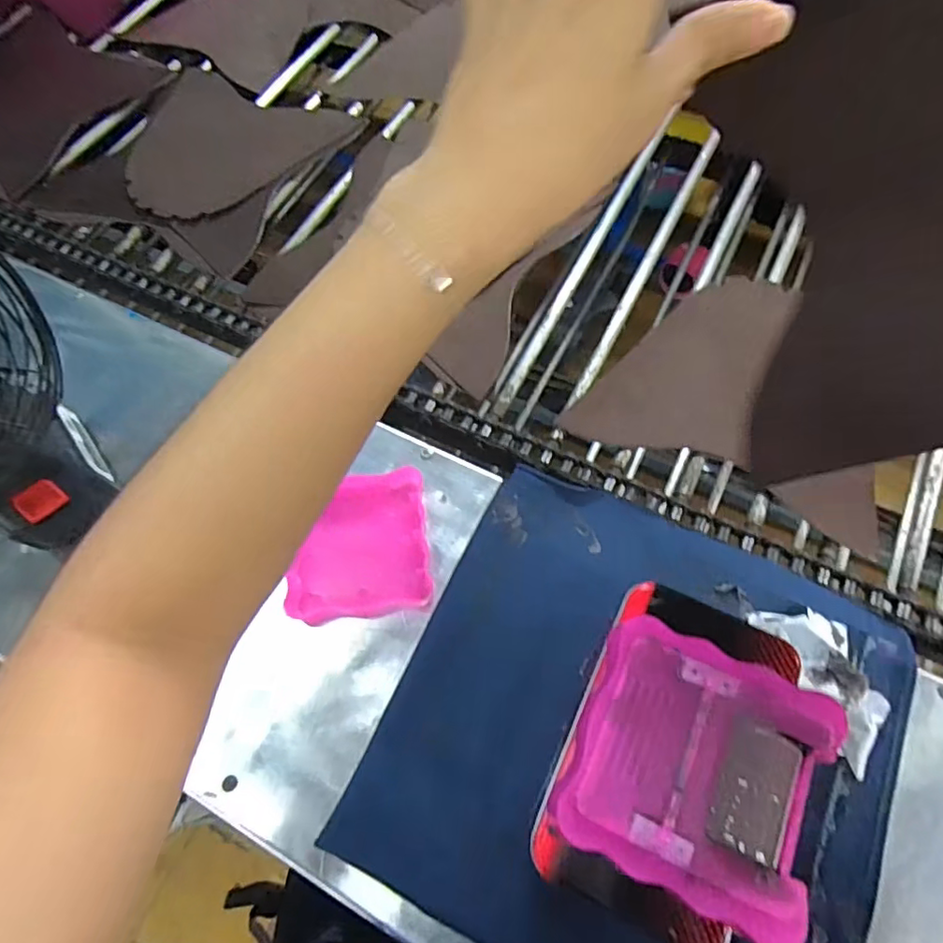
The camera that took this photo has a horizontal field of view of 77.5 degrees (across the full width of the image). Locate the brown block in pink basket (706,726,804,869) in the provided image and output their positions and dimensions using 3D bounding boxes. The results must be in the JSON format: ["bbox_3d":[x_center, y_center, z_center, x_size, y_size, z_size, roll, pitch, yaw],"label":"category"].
[{"bbox_3d":[0.127,0.142,0.261,0.031,0.005,0.052,24,69,14],"label":"brown block in pink basket"}]

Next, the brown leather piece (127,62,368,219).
[{"bbox_3d":[-0.298,-0.380,0.687,0.247,0.004,0.230,24,65,11],"label":"brown leather piece"}]

